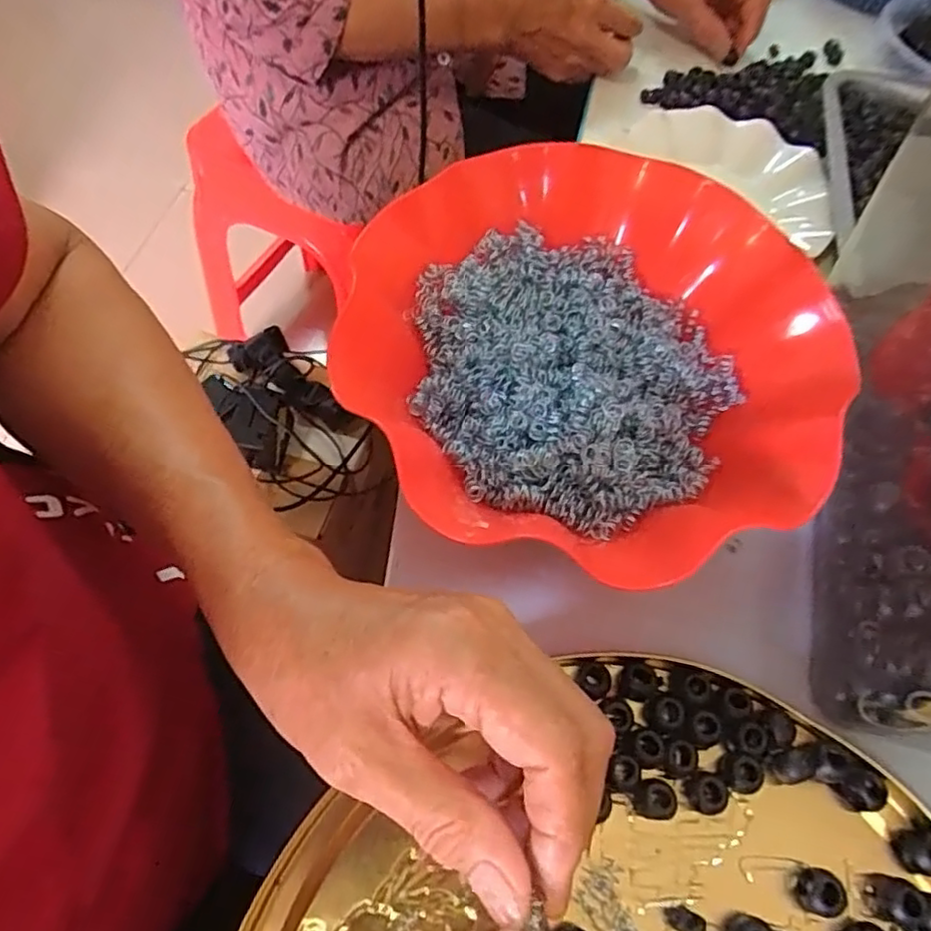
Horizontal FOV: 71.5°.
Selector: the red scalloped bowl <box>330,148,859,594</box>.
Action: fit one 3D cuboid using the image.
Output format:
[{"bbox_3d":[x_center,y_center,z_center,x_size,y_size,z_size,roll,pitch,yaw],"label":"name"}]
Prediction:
[{"bbox_3d":[0.055,-0.060,0.312,0.219,0.052,0.216,1,61,-2],"label":"red scalloped bowl"}]

